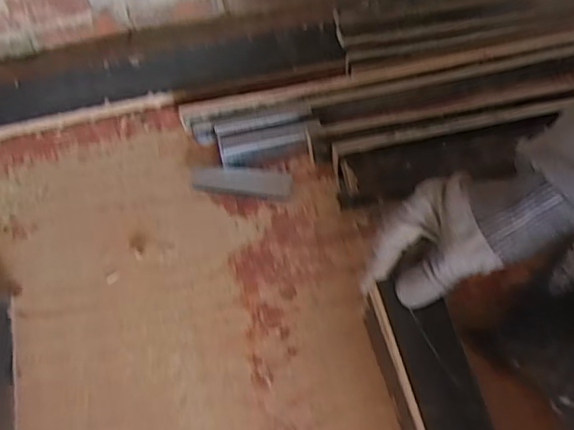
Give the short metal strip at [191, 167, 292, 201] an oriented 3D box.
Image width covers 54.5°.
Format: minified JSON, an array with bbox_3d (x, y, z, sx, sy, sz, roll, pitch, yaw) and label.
[{"bbox_3d":[-0.047,-0.033,0.550,0.102,0.009,0.033,6,59,7],"label":"short metal strip"}]

